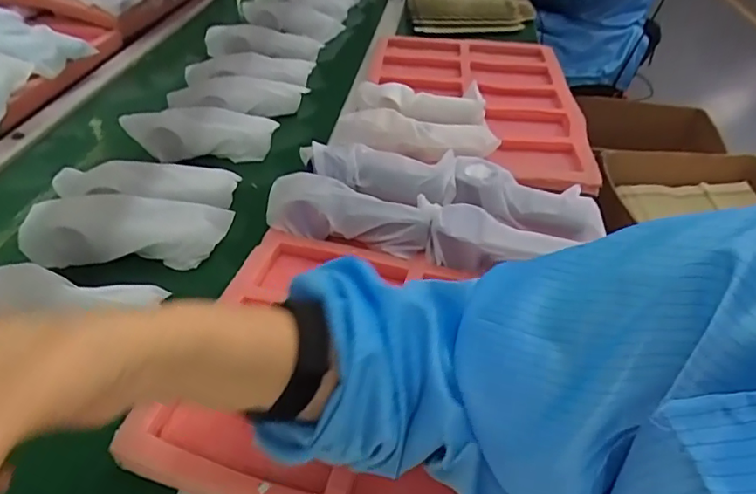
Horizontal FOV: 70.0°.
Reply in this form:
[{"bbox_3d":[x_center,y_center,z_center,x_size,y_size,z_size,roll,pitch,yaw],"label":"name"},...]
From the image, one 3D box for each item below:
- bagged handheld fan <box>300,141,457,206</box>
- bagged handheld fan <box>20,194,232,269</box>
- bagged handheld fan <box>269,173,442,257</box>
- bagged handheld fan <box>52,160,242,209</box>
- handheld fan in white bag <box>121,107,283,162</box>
[{"bbox_3d":[-0.001,-0.086,0.600,0.173,0.032,0.048,7,40,5],"label":"bagged handheld fan"},{"bbox_3d":[-0.261,-0.016,0.568,0.207,0.060,0.065,0,40,-4],"label":"bagged handheld fan"},{"bbox_3d":[-0.029,-0.038,0.571,0.182,0.049,0.058,12,40,10],"label":"bagged handheld fan"},{"bbox_3d":[-0.266,-0.069,0.627,0.196,0.057,0.048,2,40,-1],"label":"bagged handheld fan"},{"bbox_3d":[-0.233,-0.148,0.718,0.183,0.071,0.031,-5,40,-10],"label":"handheld fan in white bag"}]

